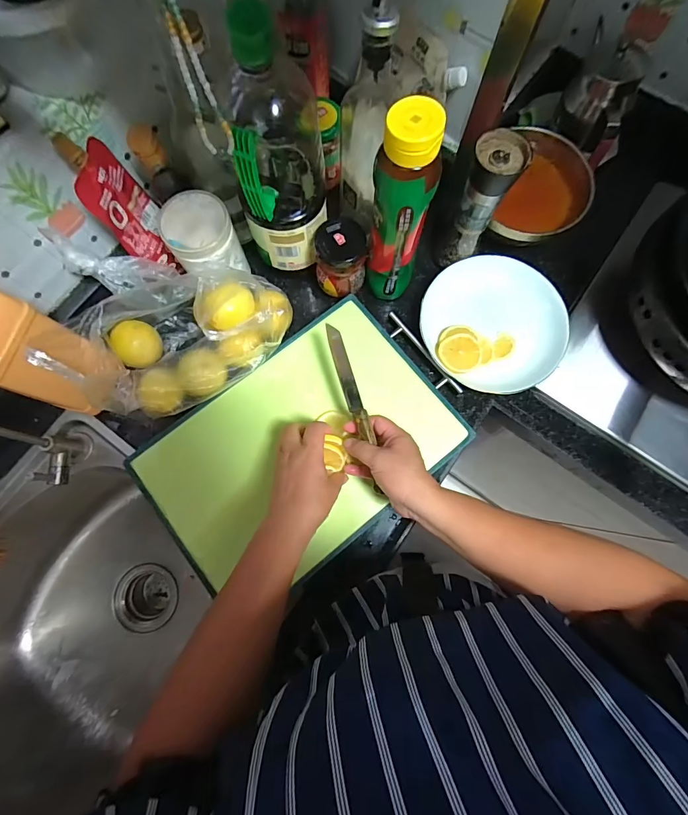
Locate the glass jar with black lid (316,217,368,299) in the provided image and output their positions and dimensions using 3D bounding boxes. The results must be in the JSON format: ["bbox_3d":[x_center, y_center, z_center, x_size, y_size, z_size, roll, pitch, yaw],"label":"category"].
[{"bbox_3d":[-0.004,-0.194,0.511,0.066,0.102,0.061,0,78,-1],"label":"glass jar with black lid"}]

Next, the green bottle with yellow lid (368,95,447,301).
[{"bbox_3d":[0.064,-0.214,0.444,0.063,0.243,0.065,7,78,1],"label":"green bottle with yellow lid"}]

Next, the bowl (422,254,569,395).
[{"bbox_3d":[0.207,-0.120,0.525,0.192,0.042,0.185,0,78,-1],"label":"bowl"}]

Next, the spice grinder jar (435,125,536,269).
[{"bbox_3d":[0.166,-0.251,0.484,0.056,0.175,0.063,27,79,5],"label":"spice grinder jar"}]

